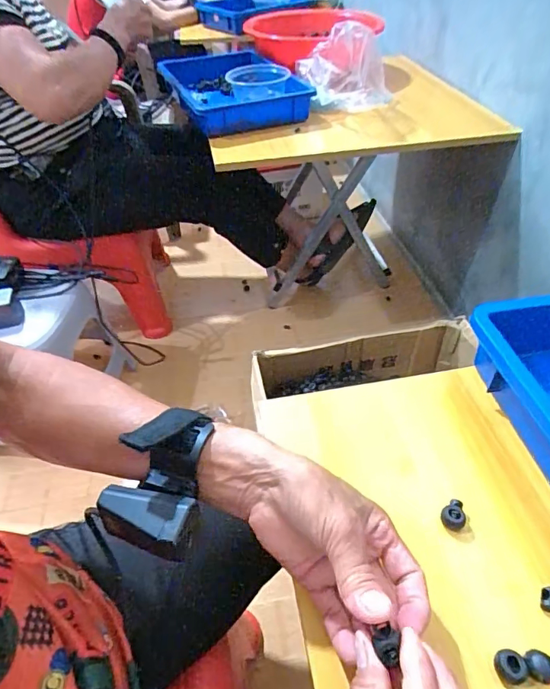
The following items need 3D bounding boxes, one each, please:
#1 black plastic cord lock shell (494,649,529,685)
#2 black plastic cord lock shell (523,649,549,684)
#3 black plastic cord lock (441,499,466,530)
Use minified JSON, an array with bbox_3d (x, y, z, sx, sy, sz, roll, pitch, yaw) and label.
[{"bbox_3d":[0.139,0.193,0.267,0.015,0.016,0.016,-15,43,-12],"label":"black plastic cord lock shell"},{"bbox_3d":[0.155,0.190,0.265,0.016,0.013,0.017,-19,44,-16],"label":"black plastic cord lock shell"},{"bbox_3d":[0.133,0.126,0.332,0.017,0.016,0.019,24,49,27],"label":"black plastic cord lock"}]

